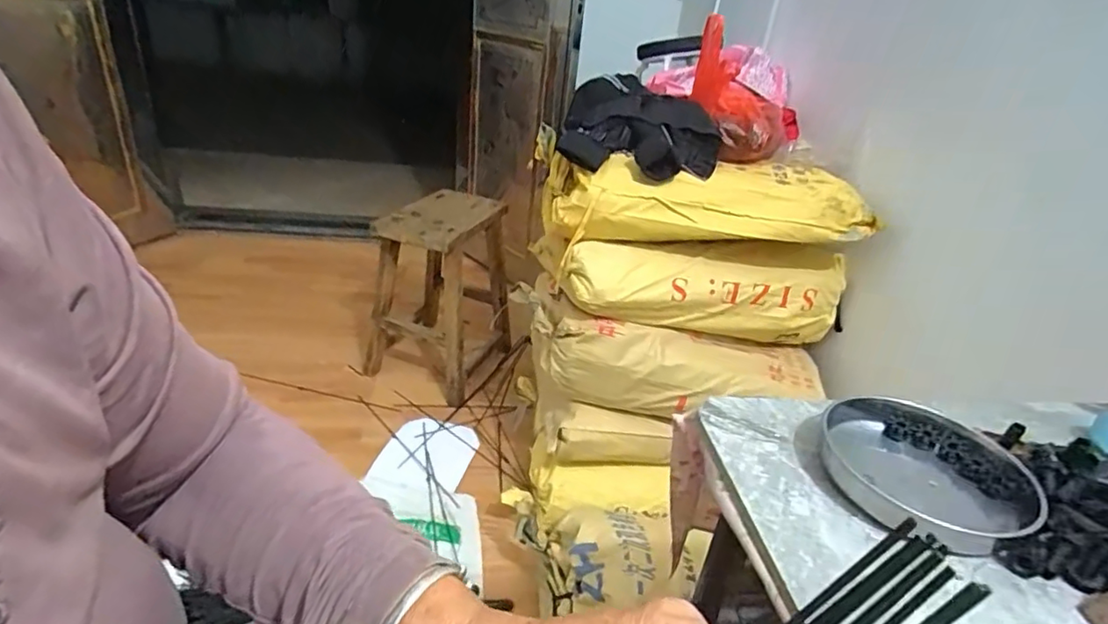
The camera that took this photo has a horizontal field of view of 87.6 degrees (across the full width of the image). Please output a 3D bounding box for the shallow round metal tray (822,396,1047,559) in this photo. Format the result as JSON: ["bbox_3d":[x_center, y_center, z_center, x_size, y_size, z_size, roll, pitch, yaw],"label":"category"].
[{"bbox_3d":[0.271,0.114,0.428,0.139,0.022,0.135,5,28,-3],"label":"shallow round metal tray"}]

